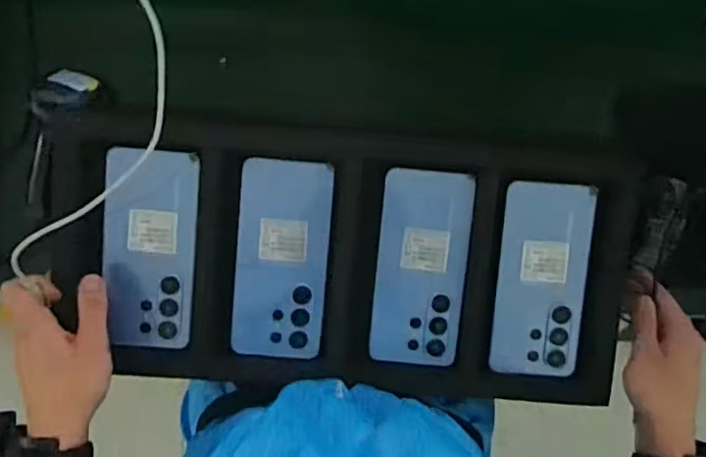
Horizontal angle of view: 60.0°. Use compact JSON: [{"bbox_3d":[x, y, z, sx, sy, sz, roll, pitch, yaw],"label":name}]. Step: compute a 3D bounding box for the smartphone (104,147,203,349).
[{"bbox_3d":[-0.175,0.018,0.526,0.076,0.009,0.168,5,96,-3],"label":"smartphone"}]

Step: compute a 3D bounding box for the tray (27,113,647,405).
[{"bbox_3d":[-0.009,0.031,0.519,0.482,0.019,0.213,6,96,-1],"label":"tray"}]

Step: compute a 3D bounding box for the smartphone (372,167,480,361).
[{"bbox_3d":[0.060,0.035,0.531,0.077,0.005,0.166,6,96,-3],"label":"smartphone"}]

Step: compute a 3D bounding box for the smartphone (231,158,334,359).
[{"bbox_3d":[-0.061,0.027,0.525,0.077,0.006,0.167,4,96,-2],"label":"smartphone"}]

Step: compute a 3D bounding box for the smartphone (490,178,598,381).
[{"bbox_3d":[0.165,0.045,0.530,0.076,0.010,0.165,5,96,-3],"label":"smartphone"}]

